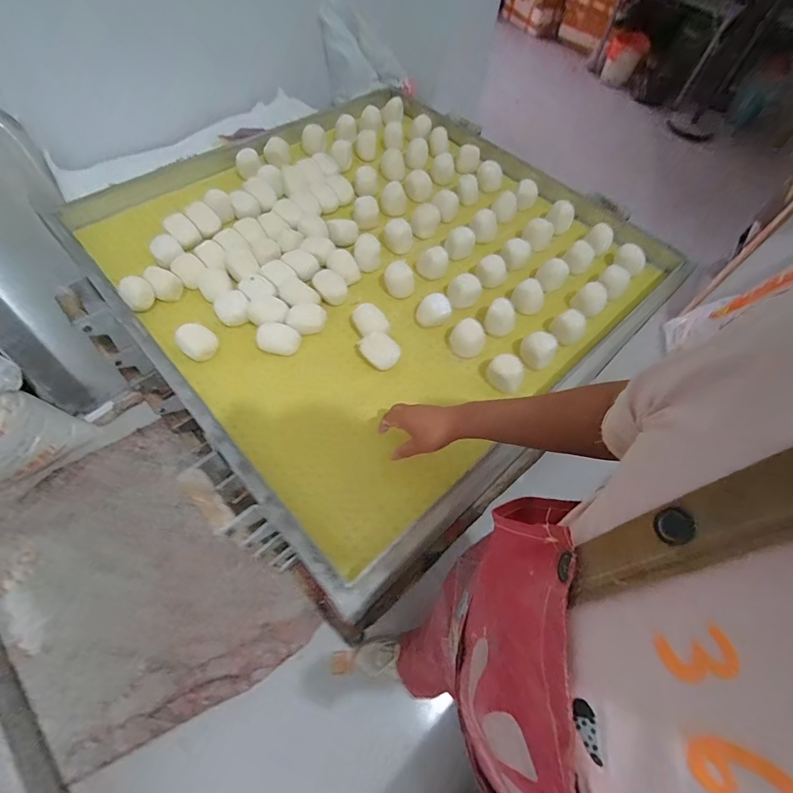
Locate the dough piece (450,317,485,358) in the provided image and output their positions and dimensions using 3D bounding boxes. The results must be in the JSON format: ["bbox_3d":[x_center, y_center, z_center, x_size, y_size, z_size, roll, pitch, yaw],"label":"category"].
[{"bbox_3d":[0.136,-0.110,0.755,0.062,0.072,0.050,18,61,6],"label":"dough piece"}]

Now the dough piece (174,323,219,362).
[{"bbox_3d":[-0.359,-0.099,0.716,0.061,0.034,0.061,2,61,-3],"label":"dough piece"}]

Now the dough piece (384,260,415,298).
[{"bbox_3d":[0.007,-0.241,0.823,0.062,0.047,0.060,5,60,-1],"label":"dough piece"}]

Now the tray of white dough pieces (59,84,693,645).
[{"bbox_3d":[-0.010,-0.304,0.873,0.979,0.090,0.909,-38,70,-22],"label":"tray of white dough pieces"}]

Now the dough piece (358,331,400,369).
[{"bbox_3d":[-0.028,-0.087,0.736,0.067,0.051,0.053,29,63,12],"label":"dough piece"}]

